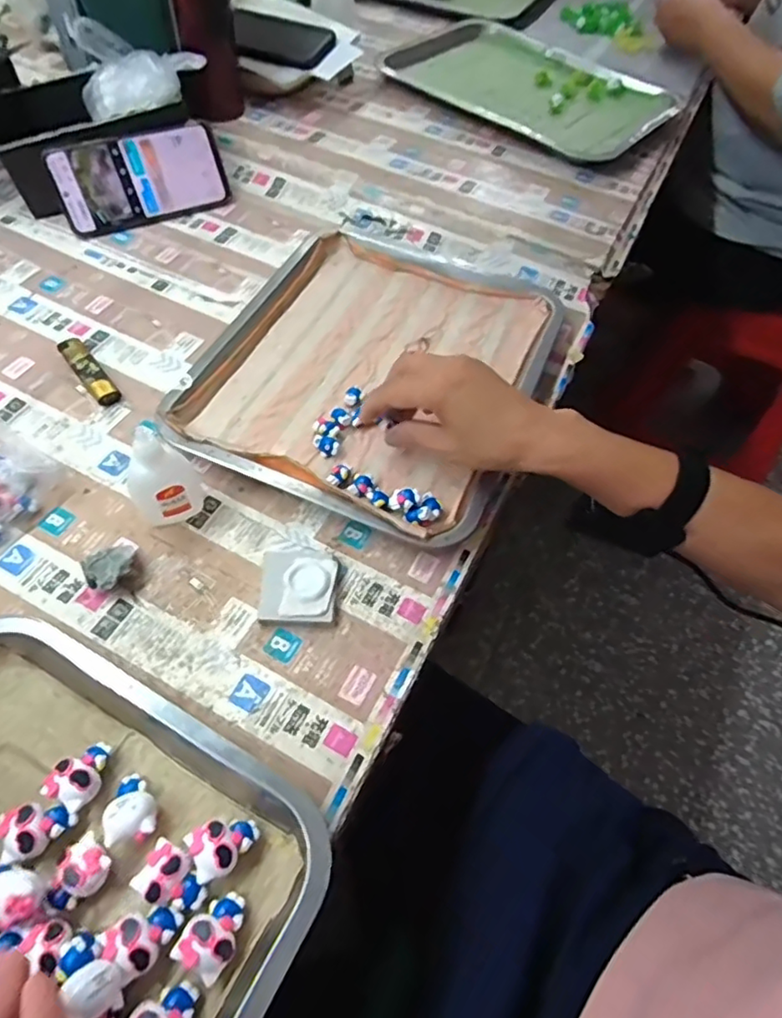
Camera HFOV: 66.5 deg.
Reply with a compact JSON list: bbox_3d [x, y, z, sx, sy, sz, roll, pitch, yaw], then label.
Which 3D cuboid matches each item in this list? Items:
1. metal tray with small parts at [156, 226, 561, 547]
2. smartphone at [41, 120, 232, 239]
[{"bbox_3d":[-0.010,-0.129,0.515,0.260,0.032,0.306,22,59,9],"label":"metal tray with small parts"},{"bbox_3d":[-0.256,-0.340,0.613,0.164,0.081,0.013,-25,29,-19],"label":"smartphone"}]

